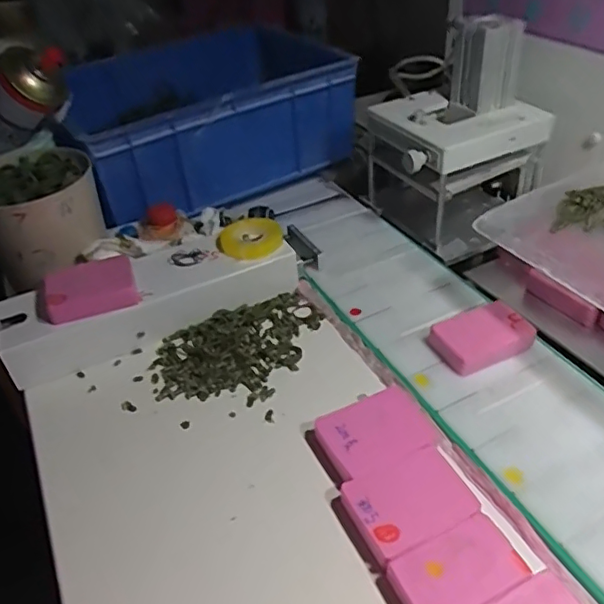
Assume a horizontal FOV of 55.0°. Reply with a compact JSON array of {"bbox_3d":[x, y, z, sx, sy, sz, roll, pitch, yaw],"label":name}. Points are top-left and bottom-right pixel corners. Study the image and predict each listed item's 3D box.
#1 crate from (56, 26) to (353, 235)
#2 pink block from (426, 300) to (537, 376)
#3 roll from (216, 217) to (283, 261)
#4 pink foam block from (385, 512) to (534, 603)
[{"bbox_3d":[-0.139,-0.238,0.738,0.328,0.128,0.283,-25,43,-22],"label":"crate"},{"bbox_3d":[0.141,0.027,0.453,0.073,0.023,0.045,-18,41,-14],"label":"pink block"},{"bbox_3d":[-0.048,-0.060,0.541,0.060,0.009,0.069,-12,39,-7],"label":"roll"},{"bbox_3d":[0.086,0.151,0.320,0.069,0.014,0.043,-21,41,-18],"label":"pink foam block"}]

